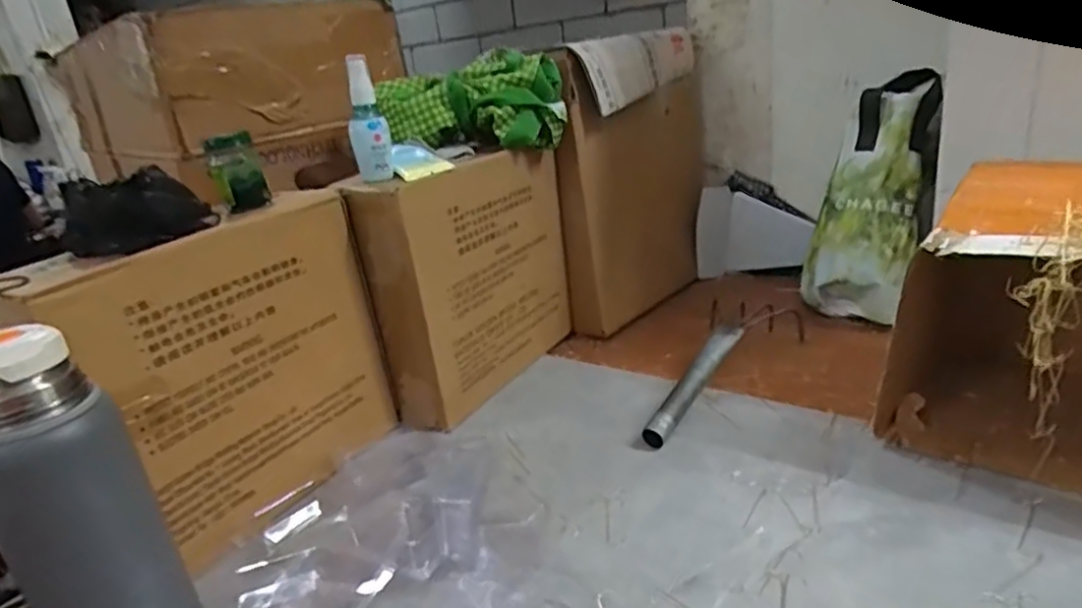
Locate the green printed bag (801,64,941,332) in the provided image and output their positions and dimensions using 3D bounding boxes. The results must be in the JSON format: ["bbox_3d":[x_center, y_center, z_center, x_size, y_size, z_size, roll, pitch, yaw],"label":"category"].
[{"bbox_3d":[0.443,-0.142,0.842,0.085,0.331,0.129,7,10,-36],"label":"green printed bag"}]

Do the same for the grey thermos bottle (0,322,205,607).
[{"bbox_3d":[-0.282,0.144,0.404,0.062,0.258,0.068,5,24,28],"label":"grey thermos bottle"}]

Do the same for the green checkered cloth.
[{"bbox_3d":[-0.079,-0.235,0.775,0.209,0.096,0.096,-3,22,12],"label":"green checkered cloth"}]

